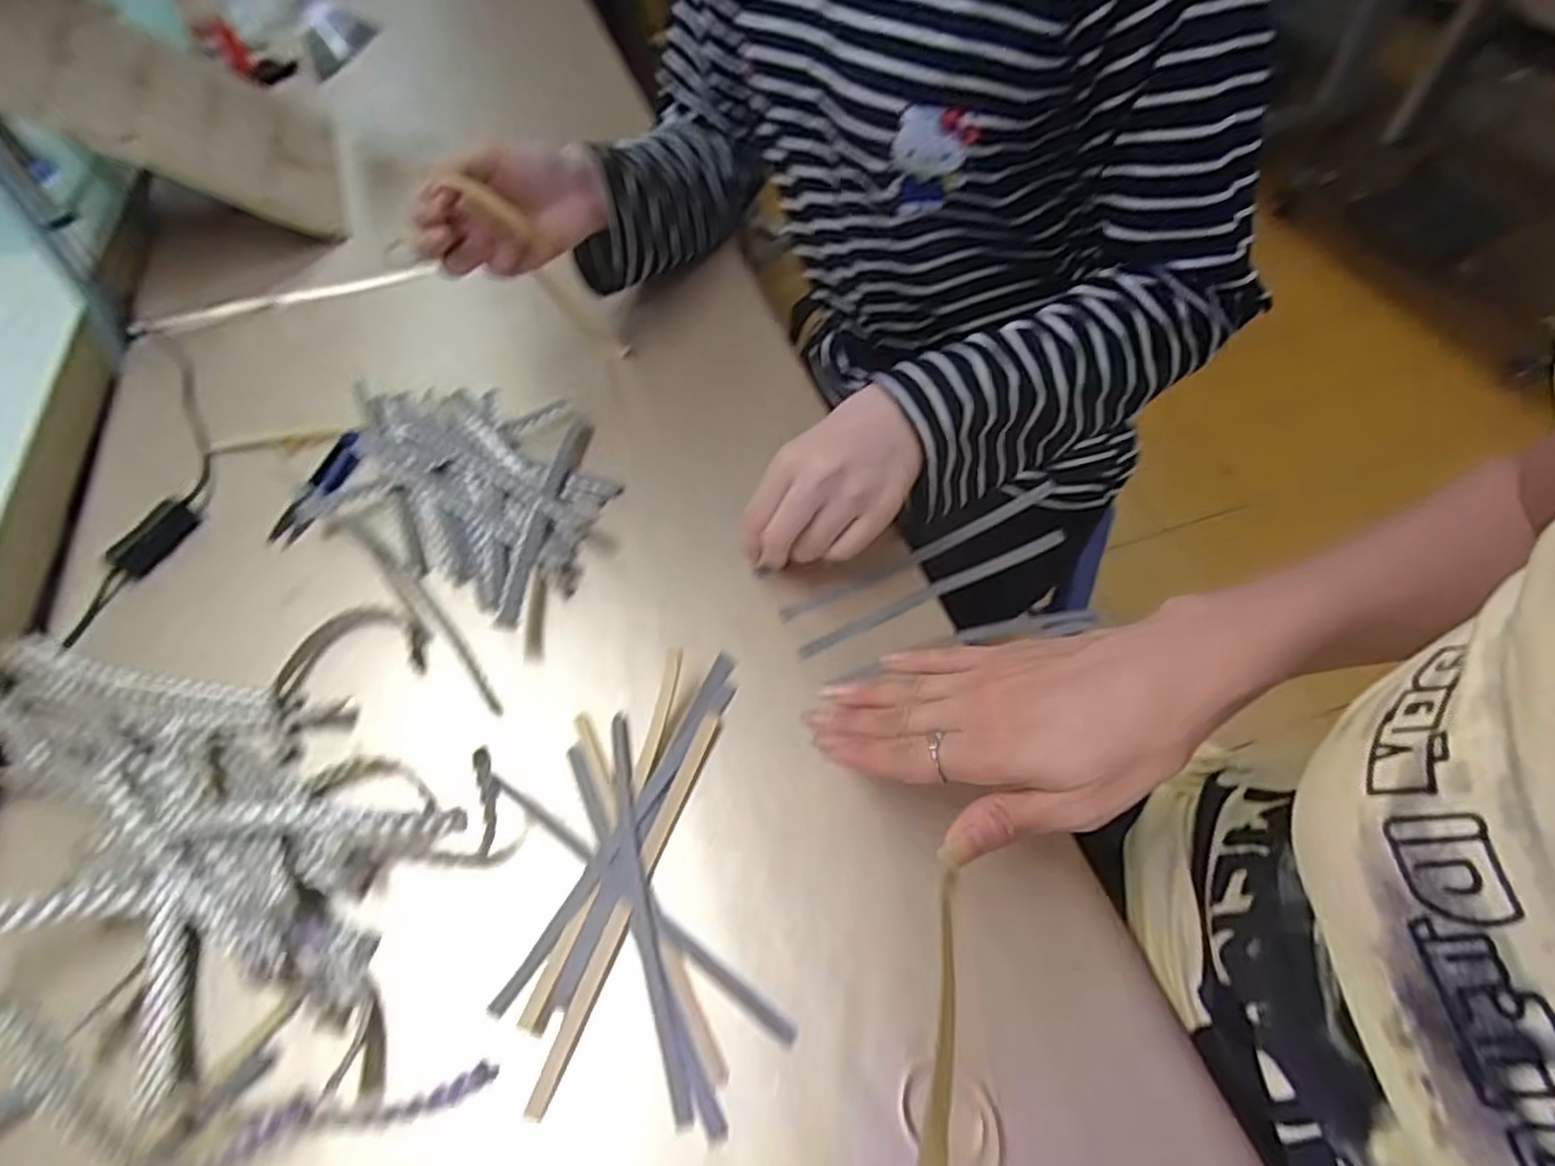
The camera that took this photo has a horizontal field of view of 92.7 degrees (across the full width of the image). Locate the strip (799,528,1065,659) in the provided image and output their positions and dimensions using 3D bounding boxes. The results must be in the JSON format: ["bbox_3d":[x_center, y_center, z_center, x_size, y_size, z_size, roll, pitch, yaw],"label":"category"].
[{"bbox_3d":[0.098,0.003,0.453,0.187,0.004,0.010,-24,57,-14],"label":"strip"}]

